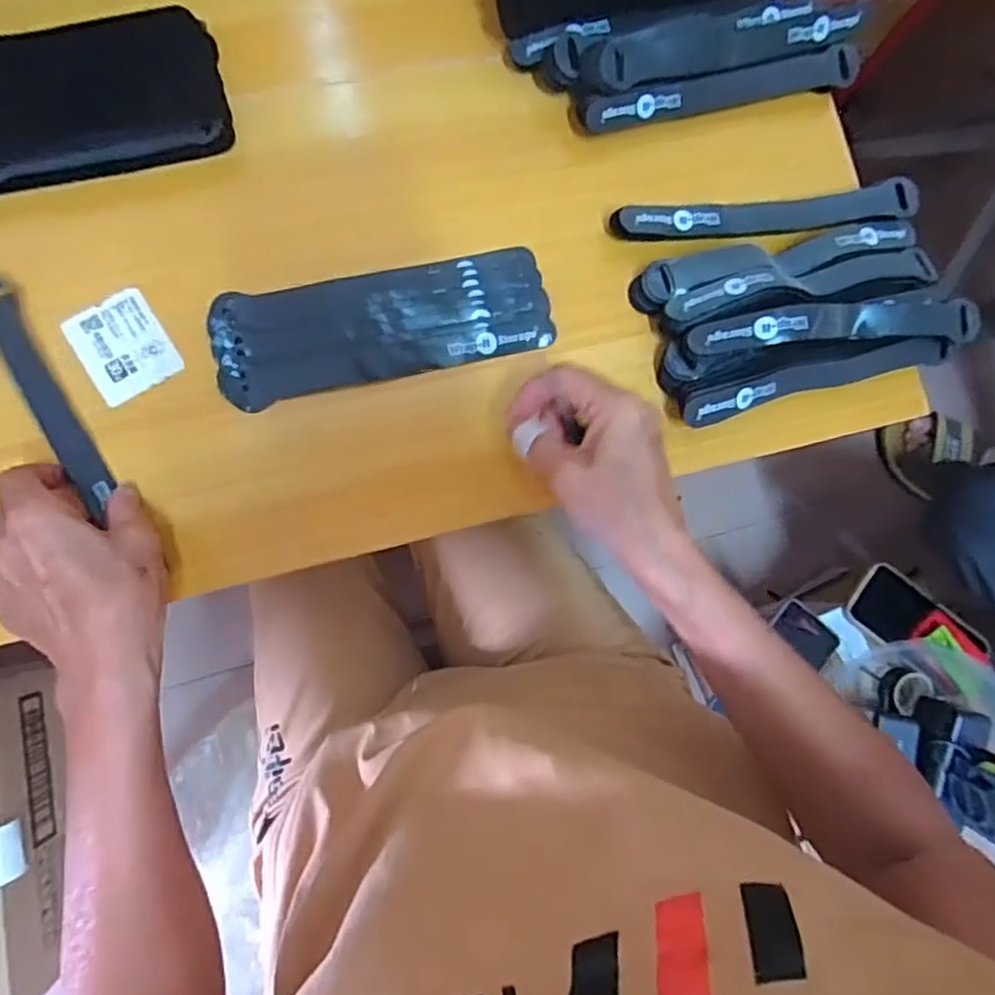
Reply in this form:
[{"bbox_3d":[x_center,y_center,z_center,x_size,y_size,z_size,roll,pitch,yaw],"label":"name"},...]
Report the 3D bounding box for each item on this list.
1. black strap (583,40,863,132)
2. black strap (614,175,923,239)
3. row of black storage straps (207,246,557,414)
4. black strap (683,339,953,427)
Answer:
[{"bbox_3d":[0.148,-0.269,0.441,0.195,0.029,0.020,-16,87,-8],"label":"black strap"},{"bbox_3d":[0.170,-0.181,0.433,0.193,0.032,0.023,-7,85,-7],"label":"black strap"},{"bbox_3d":[-0.068,-0.107,0.410,0.201,0.010,0.066,-12,86,-8],"label":"row of black storage straps"},{"bbox_3d":[0.202,-0.074,0.424,0.184,0.025,0.018,-16,87,-8],"label":"black strap"}]

